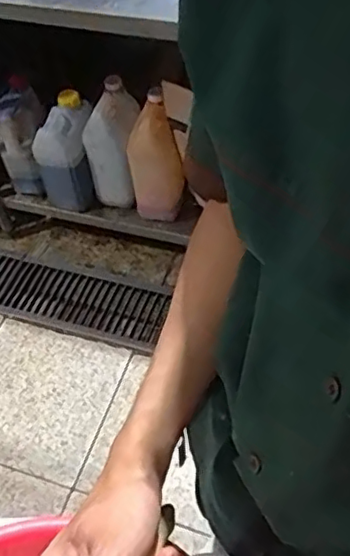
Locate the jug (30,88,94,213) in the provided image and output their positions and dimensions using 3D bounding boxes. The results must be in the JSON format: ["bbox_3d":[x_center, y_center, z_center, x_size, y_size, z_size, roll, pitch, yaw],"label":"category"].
[{"bbox_3d":[-0.294,-0.345,1.661,0.139,0.287,0.155,5,53,9],"label":"jug"}]

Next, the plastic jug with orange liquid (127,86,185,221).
[{"bbox_3d":[-0.055,-0.314,1.581,0.133,0.317,0.121,-9,52,-2],"label":"plastic jug with orange liquid"}]

